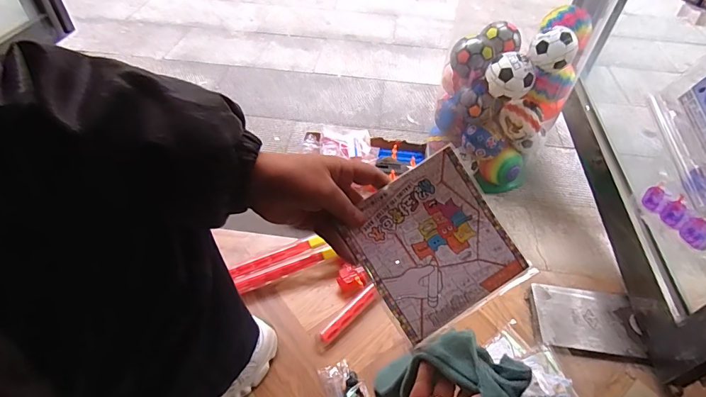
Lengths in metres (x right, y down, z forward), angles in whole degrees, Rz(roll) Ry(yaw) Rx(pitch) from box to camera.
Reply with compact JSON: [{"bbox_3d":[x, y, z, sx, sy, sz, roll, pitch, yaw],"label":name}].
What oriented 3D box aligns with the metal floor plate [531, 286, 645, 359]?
[{"bbox_3d":[0.459,0.238,0.805,0.187,0.019,0.136,7,48,2],"label":"metal floor plate"}]

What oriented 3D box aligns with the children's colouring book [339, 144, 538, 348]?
[{"bbox_3d":[0.080,0.046,0.400,0.138,0.008,0.147,-31,83,-3],"label":"children's colouring book"}]

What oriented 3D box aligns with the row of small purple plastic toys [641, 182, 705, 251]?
[{"bbox_3d":[0.565,0.028,0.710,0.024,0.047,0.181,8,28,3],"label":"row of small purple plastic toys"}]

